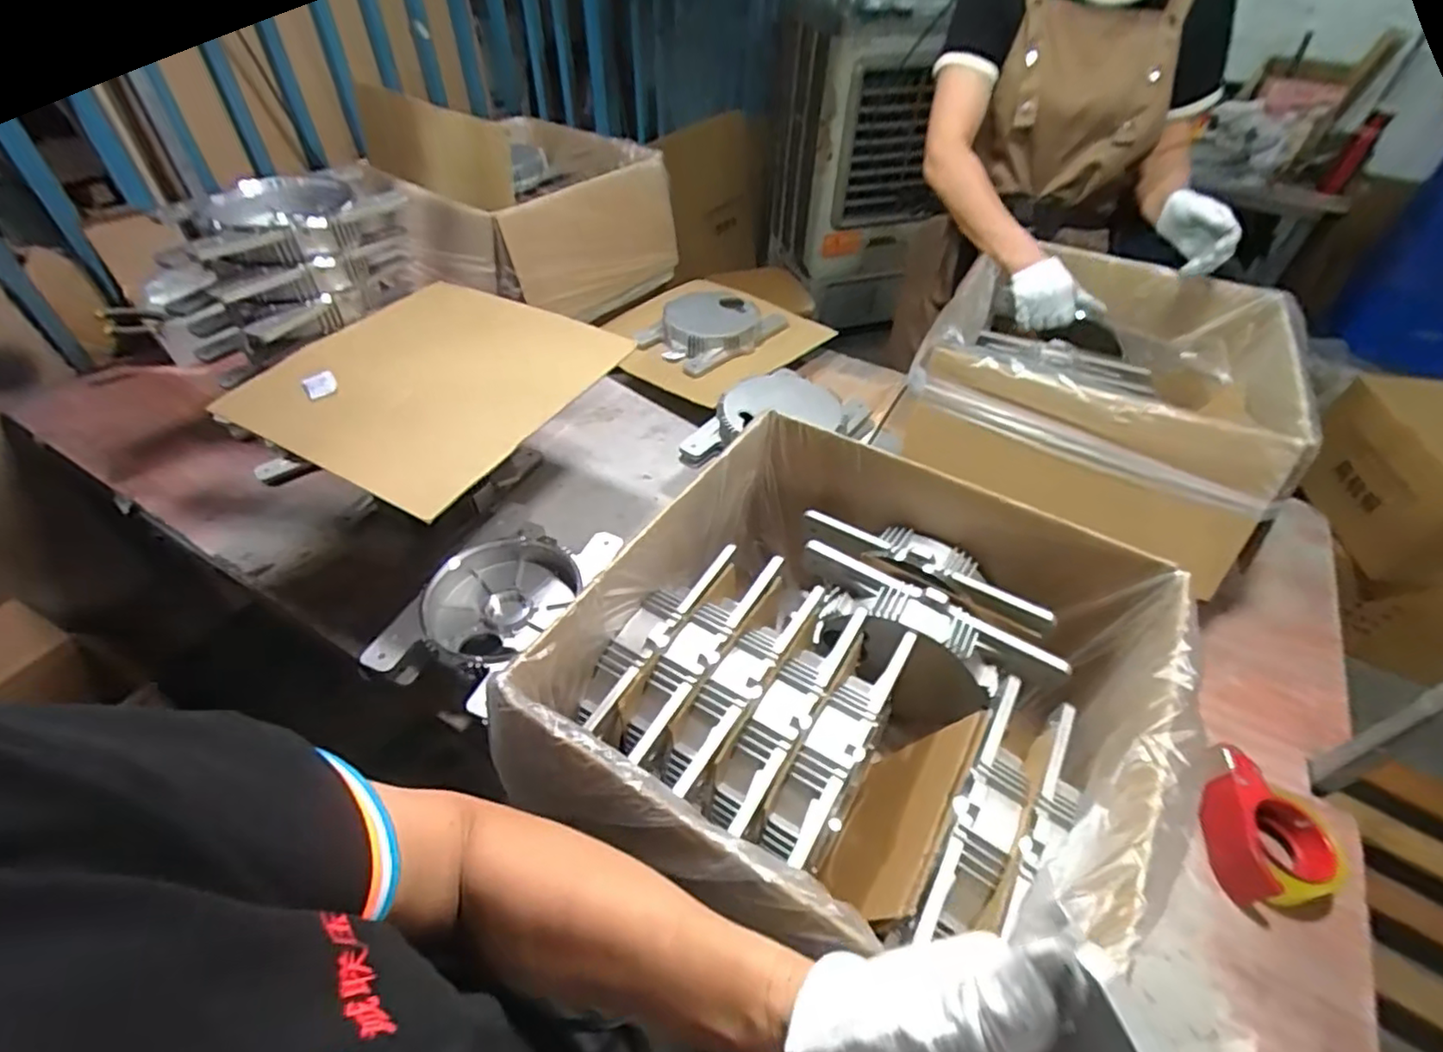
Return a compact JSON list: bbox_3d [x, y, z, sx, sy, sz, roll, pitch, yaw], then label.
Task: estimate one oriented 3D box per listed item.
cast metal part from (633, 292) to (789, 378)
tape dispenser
[{"bbox_3d":[-0.016,-0.390,1.239,0.283,0.056,0.183,-32,55,-28],"label":"cast metal part"},{"bbox_3d":[0.550,0.303,0.655,0.104,0.053,0.140,1,46,-1],"label":"tape dispenser"}]

